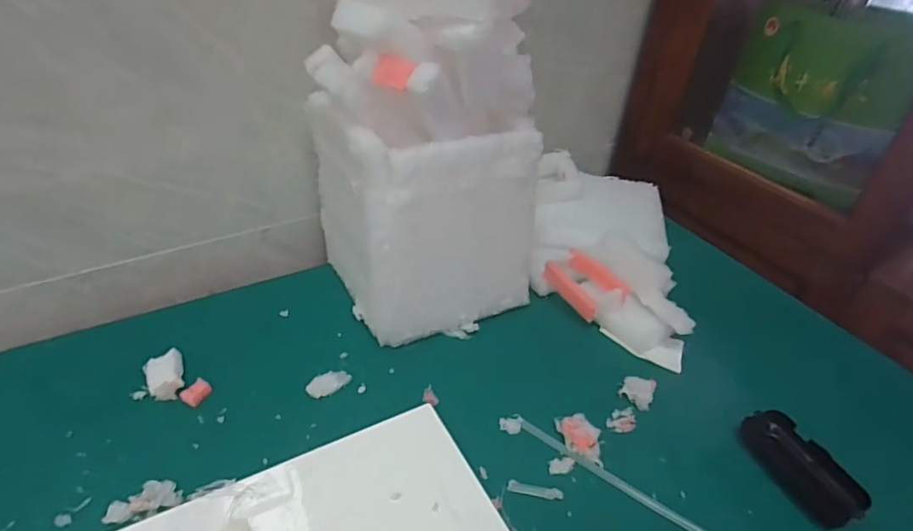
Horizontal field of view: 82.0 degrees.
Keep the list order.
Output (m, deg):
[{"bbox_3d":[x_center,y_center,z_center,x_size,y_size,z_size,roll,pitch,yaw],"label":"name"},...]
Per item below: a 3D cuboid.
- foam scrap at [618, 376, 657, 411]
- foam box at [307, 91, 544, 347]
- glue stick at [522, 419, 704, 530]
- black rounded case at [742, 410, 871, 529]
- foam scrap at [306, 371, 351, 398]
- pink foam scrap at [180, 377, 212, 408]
[{"bbox_3d":[0.192,0.132,0.557,0.033,0.022,0.025,25,41,26],"label":"foam scrap"},{"bbox_3d":[-0.044,-0.070,0.626,0.199,0.241,0.199,-16,41,-24],"label":"foam box"},{"bbox_3d":[0.176,0.210,0.468,0.269,0.007,0.014,25,42,26],"label":"glue stick"},{"bbox_3d":[0.329,0.190,0.502,0.050,0.026,0.112,-9,38,-17],"label":"black rounded case"},{"bbox_3d":[-0.135,0.124,0.555,0.045,0.005,0.025,-22,44,-30],"label":"foam scrap"},{"bbox_3d":[-0.265,0.129,0.536,0.021,0.008,0.027,24,41,25],"label":"pink foam scrap"}]

